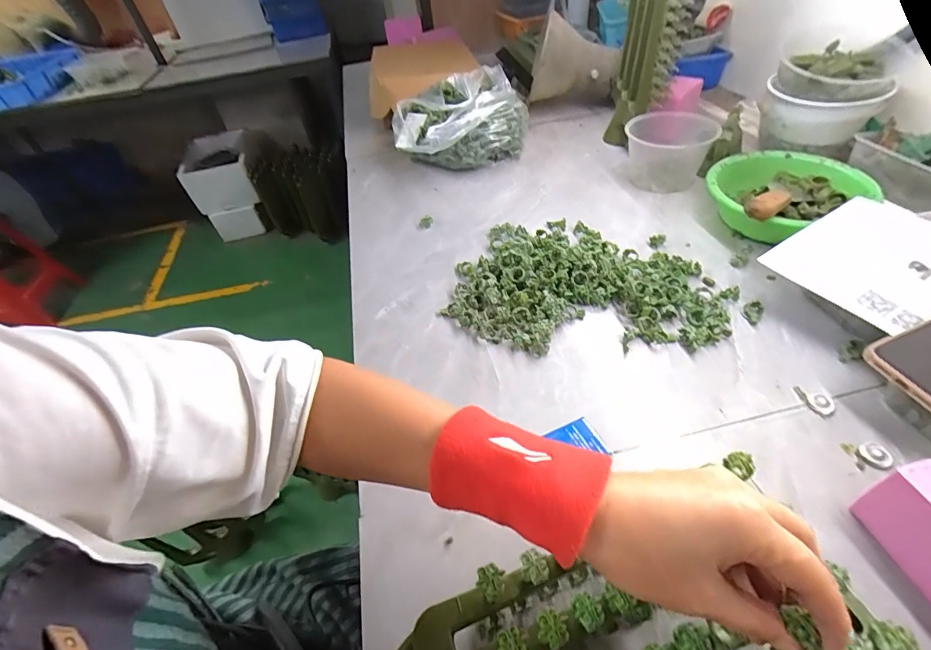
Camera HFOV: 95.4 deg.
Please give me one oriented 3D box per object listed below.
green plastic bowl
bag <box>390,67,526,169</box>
[{"bbox_3d":[0.449,-0.184,0.612,0.188,0.082,0.180,-4,45,4],"label":"green plastic bowl"},{"bbox_3d":[-0.006,-0.402,0.846,0.239,0.130,0.200,-28,49,-19],"label":"bag"}]

